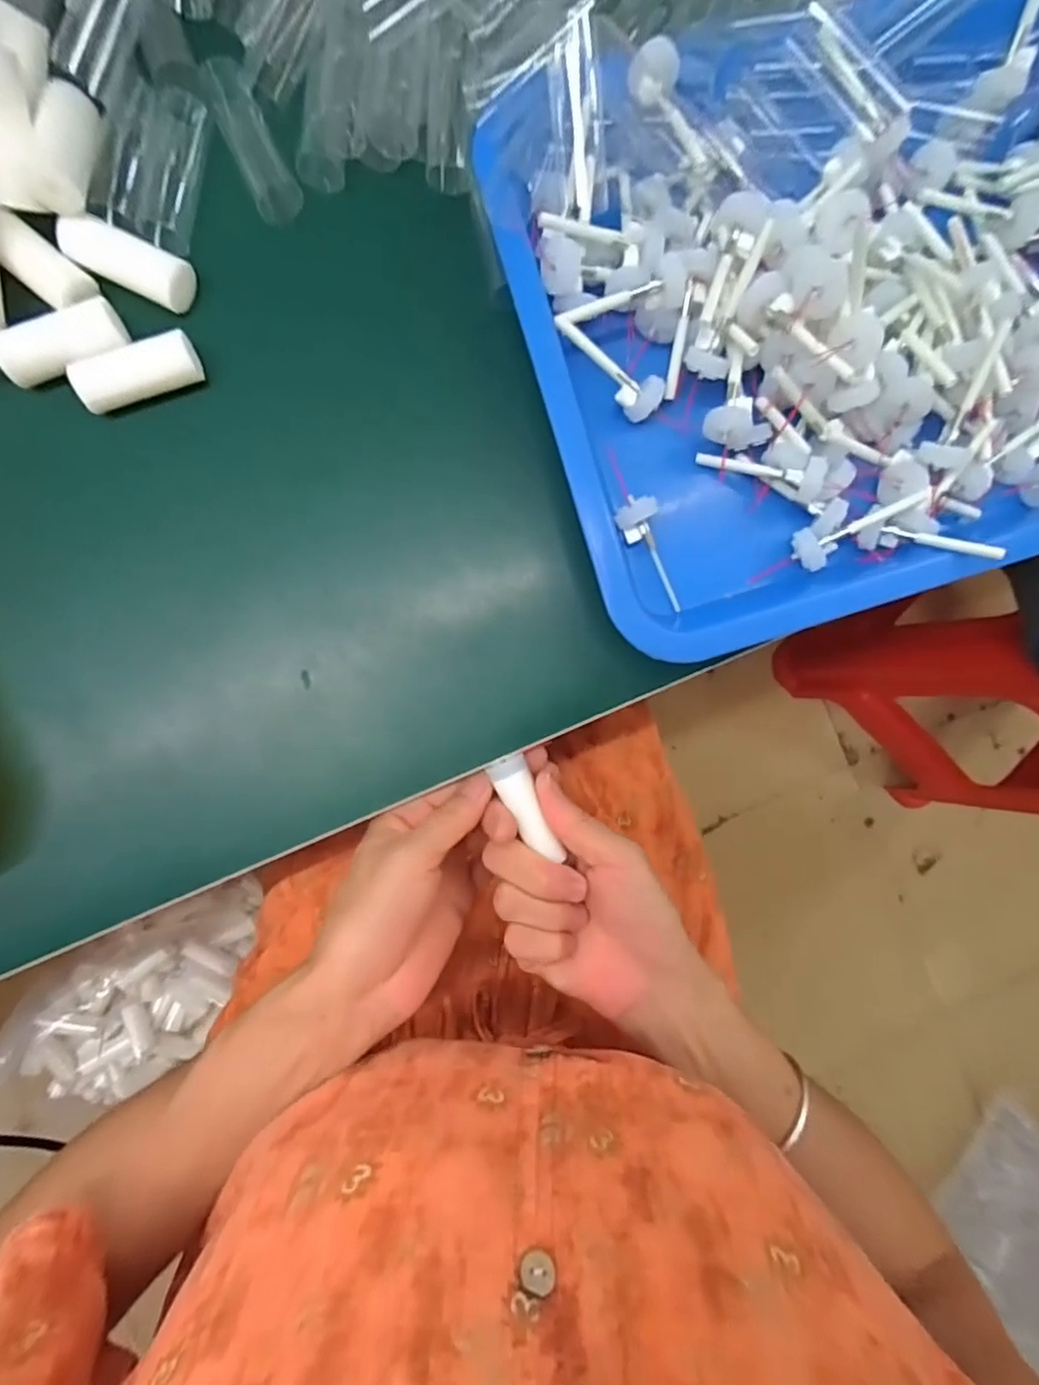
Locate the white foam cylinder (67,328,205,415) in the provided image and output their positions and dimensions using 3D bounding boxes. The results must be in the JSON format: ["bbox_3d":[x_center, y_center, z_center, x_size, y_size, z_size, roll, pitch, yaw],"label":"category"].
[{"bbox_3d":[-0.167,-0.141,0.261,0.052,0.016,0.018,-21,94,-4],"label":"white foam cylinder"}]

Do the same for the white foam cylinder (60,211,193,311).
[{"bbox_3d":[-0.171,-0.188,0.260,0.051,0.017,0.019,22,90,-5],"label":"white foam cylinder"}]

